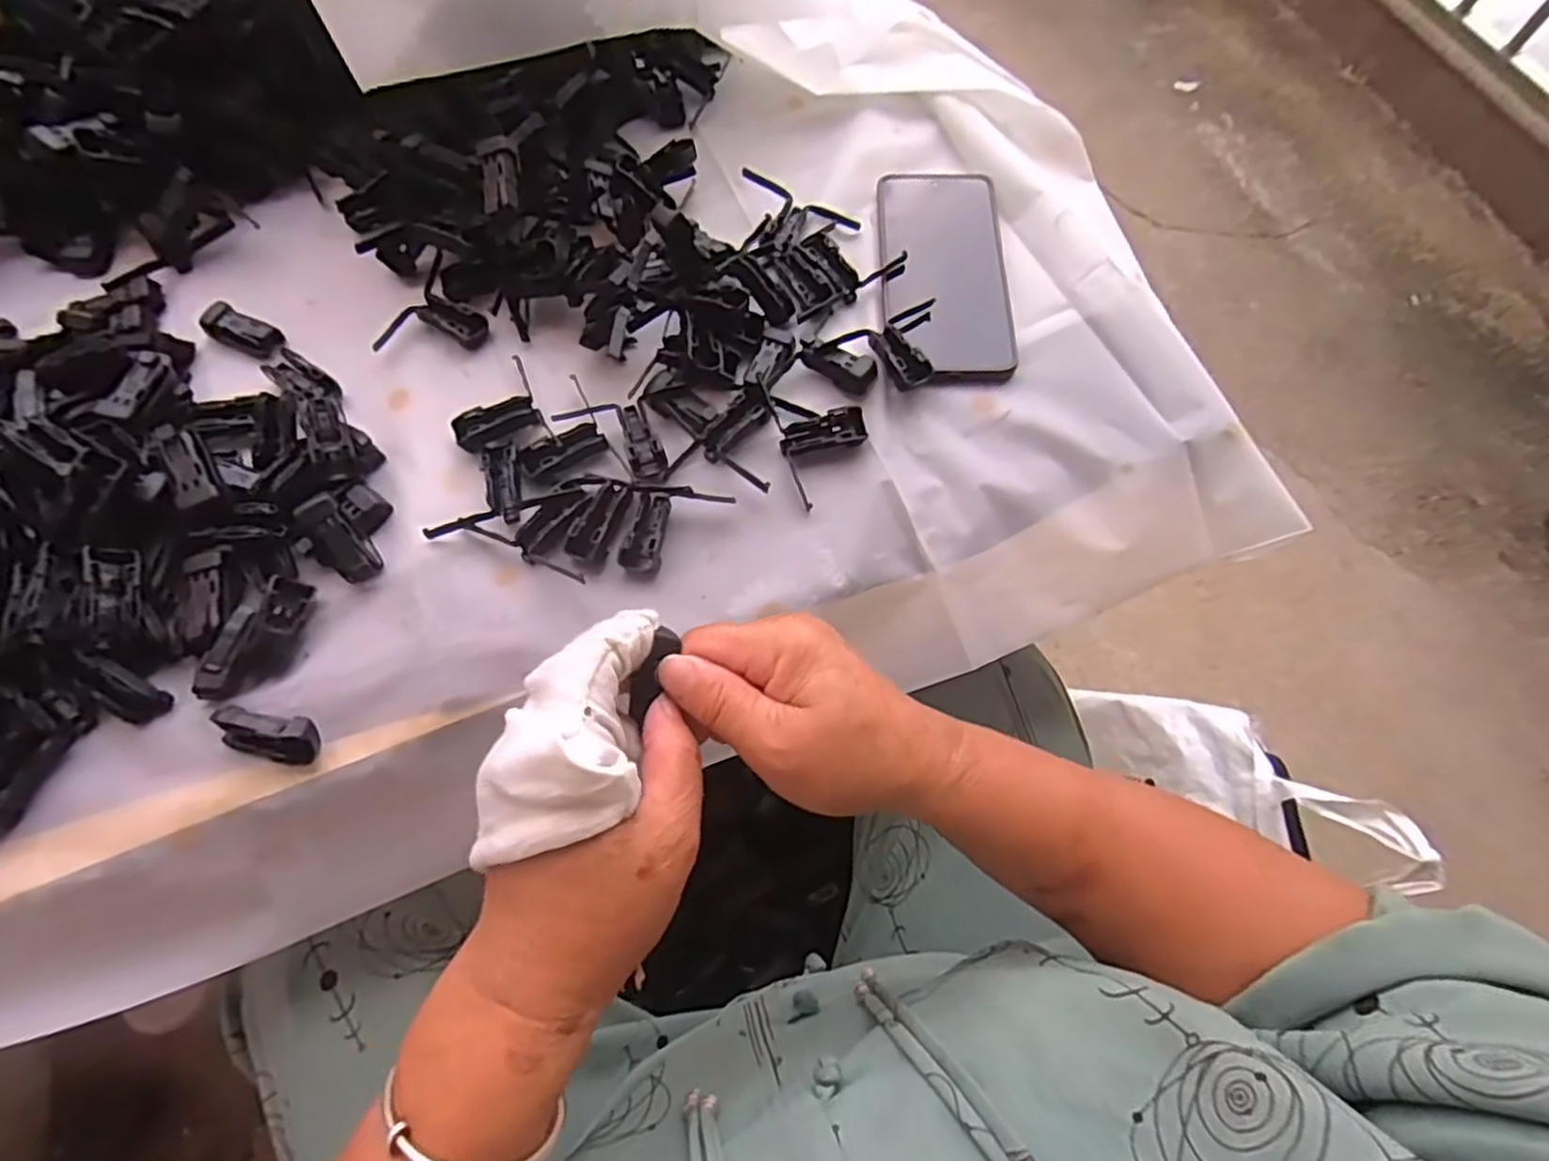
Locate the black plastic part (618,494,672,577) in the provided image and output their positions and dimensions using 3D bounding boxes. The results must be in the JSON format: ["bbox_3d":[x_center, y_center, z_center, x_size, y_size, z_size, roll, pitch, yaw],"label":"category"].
[{"bbox_3d":[-0.068,-0.026,0.397,0.019,0.013,0.045,9,67,4],"label":"black plastic part"}]

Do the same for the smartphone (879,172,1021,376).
[{"bbox_3d":[0.108,-0.201,0.472,0.079,0.009,0.173,1,67,0],"label":"smartphone"}]

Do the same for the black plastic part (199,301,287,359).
[{"bbox_3d":[-0.325,-0.152,0.452,0.049,0.017,0.023,21,68,9],"label":"black plastic part"}]

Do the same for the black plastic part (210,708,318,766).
[{"bbox_3d":[-0.241,0.072,0.347,0.047,0.021,0.020,9,67,4],"label":"black plastic part"}]

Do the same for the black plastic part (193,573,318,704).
[{"bbox_3d":[-0.259,0.028,0.366,0.024,0.019,0.067,26,69,11],"label":"black plastic part"}]

